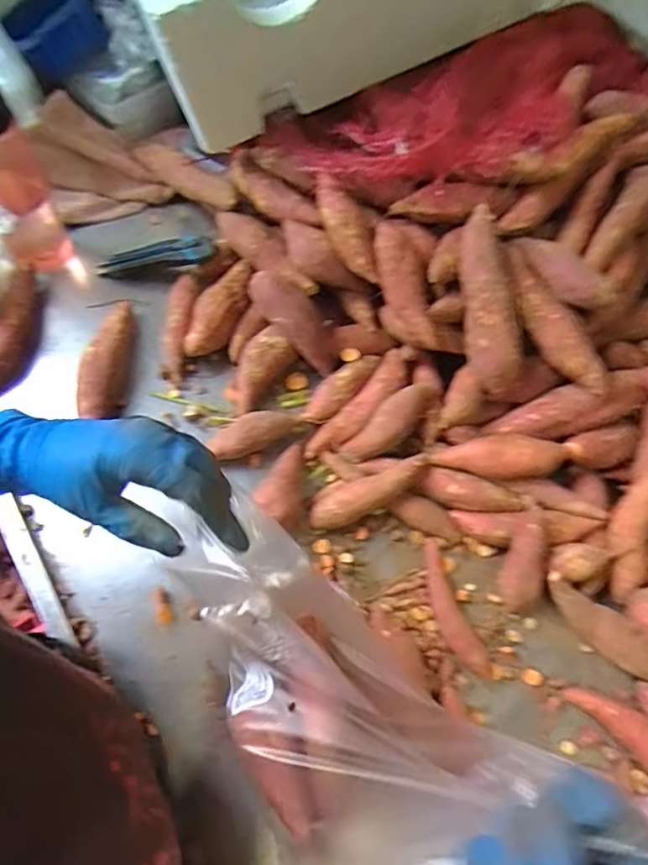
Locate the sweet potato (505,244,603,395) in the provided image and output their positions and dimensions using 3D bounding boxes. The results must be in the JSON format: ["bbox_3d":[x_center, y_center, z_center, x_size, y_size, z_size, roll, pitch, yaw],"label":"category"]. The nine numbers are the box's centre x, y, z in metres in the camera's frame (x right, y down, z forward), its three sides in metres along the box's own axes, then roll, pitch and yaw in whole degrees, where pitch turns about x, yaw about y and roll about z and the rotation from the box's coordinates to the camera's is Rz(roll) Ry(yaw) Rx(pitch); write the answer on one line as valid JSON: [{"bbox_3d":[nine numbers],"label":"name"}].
[{"bbox_3d":[0.228,-0.115,0.548,0.038,0.033,0.169,-30,87,-16],"label":"sweet potato"}]

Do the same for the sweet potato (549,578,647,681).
[{"bbox_3d":[0.278,0.195,0.513,0.150,0.031,0.032,36,68,13],"label":"sweet potato"}]

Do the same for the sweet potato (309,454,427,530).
[{"bbox_3d":[0.046,0.061,0.564,0.137,0.031,0.037,-27,69,-2],"label":"sweet potato"}]

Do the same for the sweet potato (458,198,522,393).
[{"bbox_3d":[0.169,-0.132,0.549,0.051,0.043,0.185,-10,95,-8],"label":"sweet potato"}]

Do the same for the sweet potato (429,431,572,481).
[{"bbox_3d":[0.180,0.022,0.557,0.130,0.037,0.043,7,65,0],"label":"sweet potato"}]

